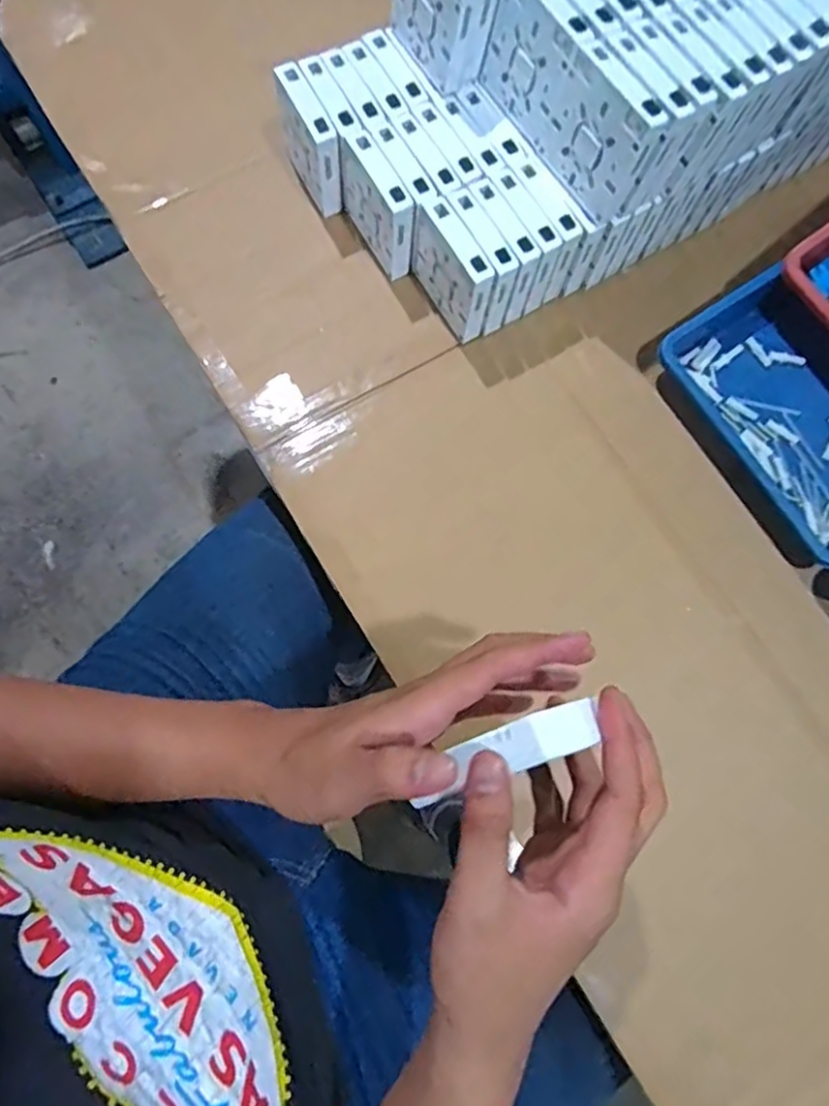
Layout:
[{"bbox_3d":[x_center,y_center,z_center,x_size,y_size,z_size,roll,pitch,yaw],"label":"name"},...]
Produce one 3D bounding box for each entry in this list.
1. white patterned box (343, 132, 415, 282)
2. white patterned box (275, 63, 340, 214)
[{"bbox_3d":[-0.032,-0.303,0.578,0.024,0.089,0.091,-30,78,-9],"label":"white patterned box"},{"bbox_3d":[-0.094,-0.366,0.590,0.025,0.091,0.085,-26,78,-8],"label":"white patterned box"}]

